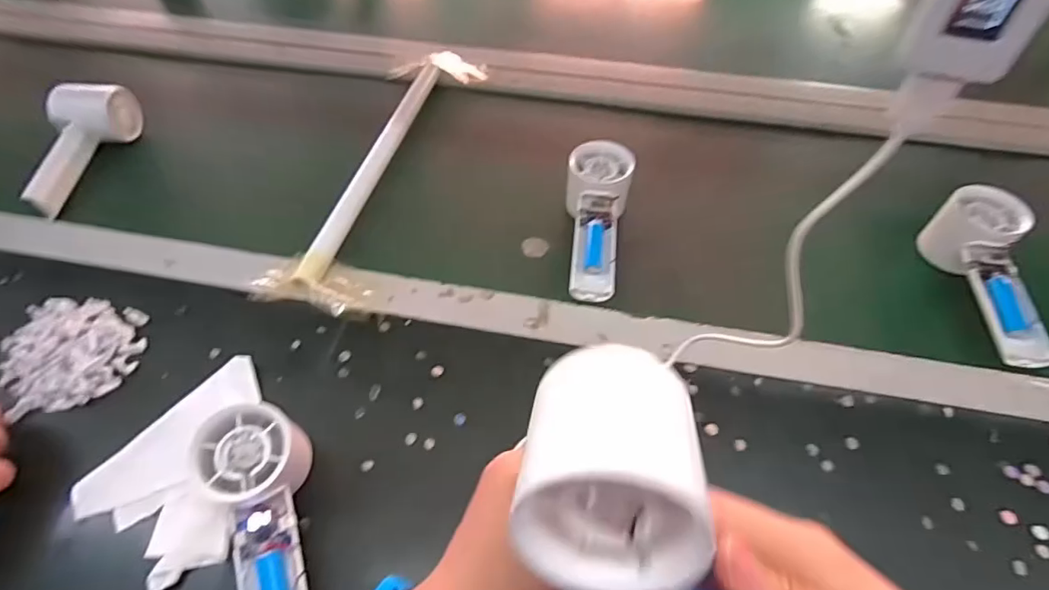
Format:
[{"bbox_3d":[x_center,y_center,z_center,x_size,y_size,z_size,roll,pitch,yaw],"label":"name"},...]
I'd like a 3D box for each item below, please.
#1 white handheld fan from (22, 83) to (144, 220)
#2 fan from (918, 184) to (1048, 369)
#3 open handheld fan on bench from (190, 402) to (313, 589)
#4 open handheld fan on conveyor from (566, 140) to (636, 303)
[{"bbox_3d":[-0.449,-0.158,0.528,0.057,0.062,0.162,-5,53,-3],"label":"white handheld fan"},{"bbox_3d":[0.388,-0.016,0.430,0.054,0.050,0.159,1,53,1],"label":"fan"},{"bbox_3d":[-0.154,0.146,0.318,0.053,0.049,0.157,-14,75,-11],"label":"open handheld fan on bench"},{"bbox_3d":[0.062,-0.065,0.462,0.057,0.047,0.155,7,53,6],"label":"open handheld fan on conveyor"}]

